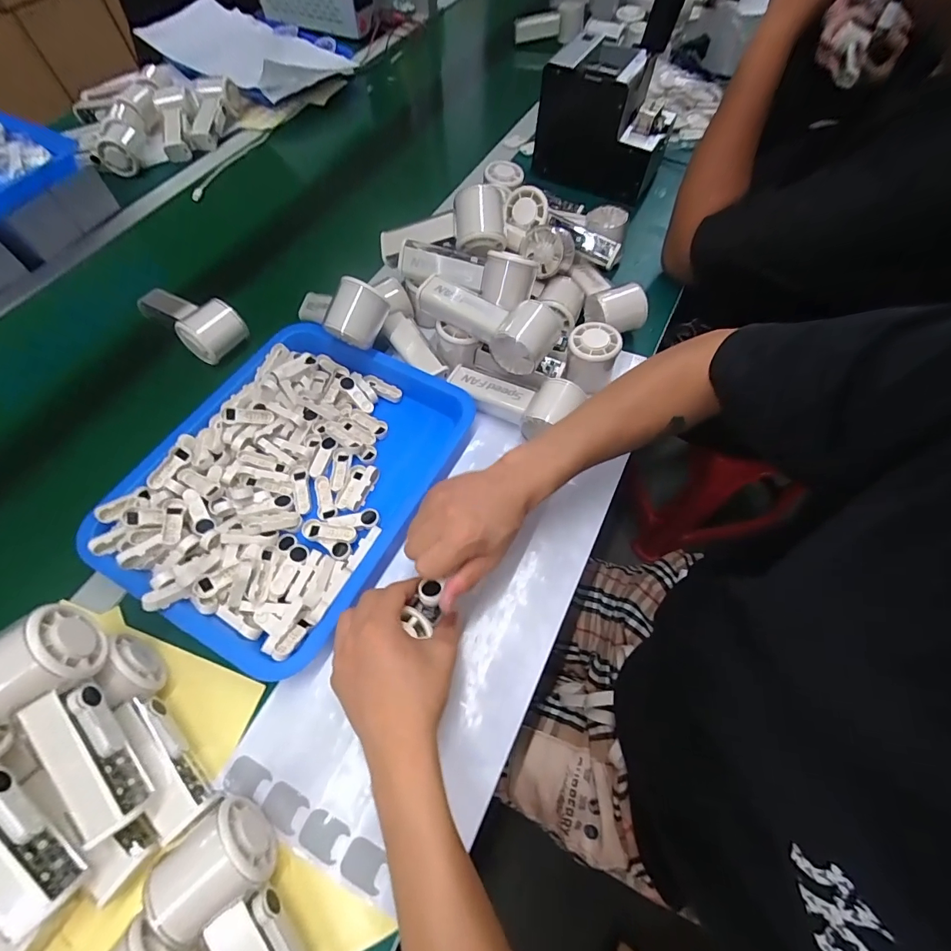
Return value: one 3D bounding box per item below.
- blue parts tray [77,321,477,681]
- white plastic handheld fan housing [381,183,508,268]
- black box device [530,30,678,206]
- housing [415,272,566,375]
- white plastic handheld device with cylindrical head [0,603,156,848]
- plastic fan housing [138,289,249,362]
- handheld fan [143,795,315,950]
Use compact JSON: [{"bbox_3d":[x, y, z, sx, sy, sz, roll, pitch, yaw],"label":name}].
[{"bbox_3d":[-0.186,-0.006,0.449,0.259,0.039,0.325,25,65,12],"label":"blue parts tray"},{"bbox_3d":[-0.043,-0.278,0.510,0.158,0.057,0.062,0,60,23],"label":"white plastic handheld fan housing"},{"bbox_3d":[0.202,-0.535,0.674,0.180,0.140,0.140,29,66,14],"label":"black box device"},{"bbox_3d":[0.008,-0.158,0.475,0.150,0.061,0.057,22,64,11],"label":"housing"},{"bbox_3d":[-0.280,0.169,0.300,0.064,0.051,0.151,-28,90,-14],"label":"white plastic handheld device with cylindrical head"},{"bbox_3d":[-0.357,-0.202,0.549,0.149,0.045,0.064,35,67,17],"label":"plastic fan housing"},{"bbox_3d":[-0.140,0.291,0.285,0.153,0.053,0.061,40,69,19],"label":"handheld fan"}]

